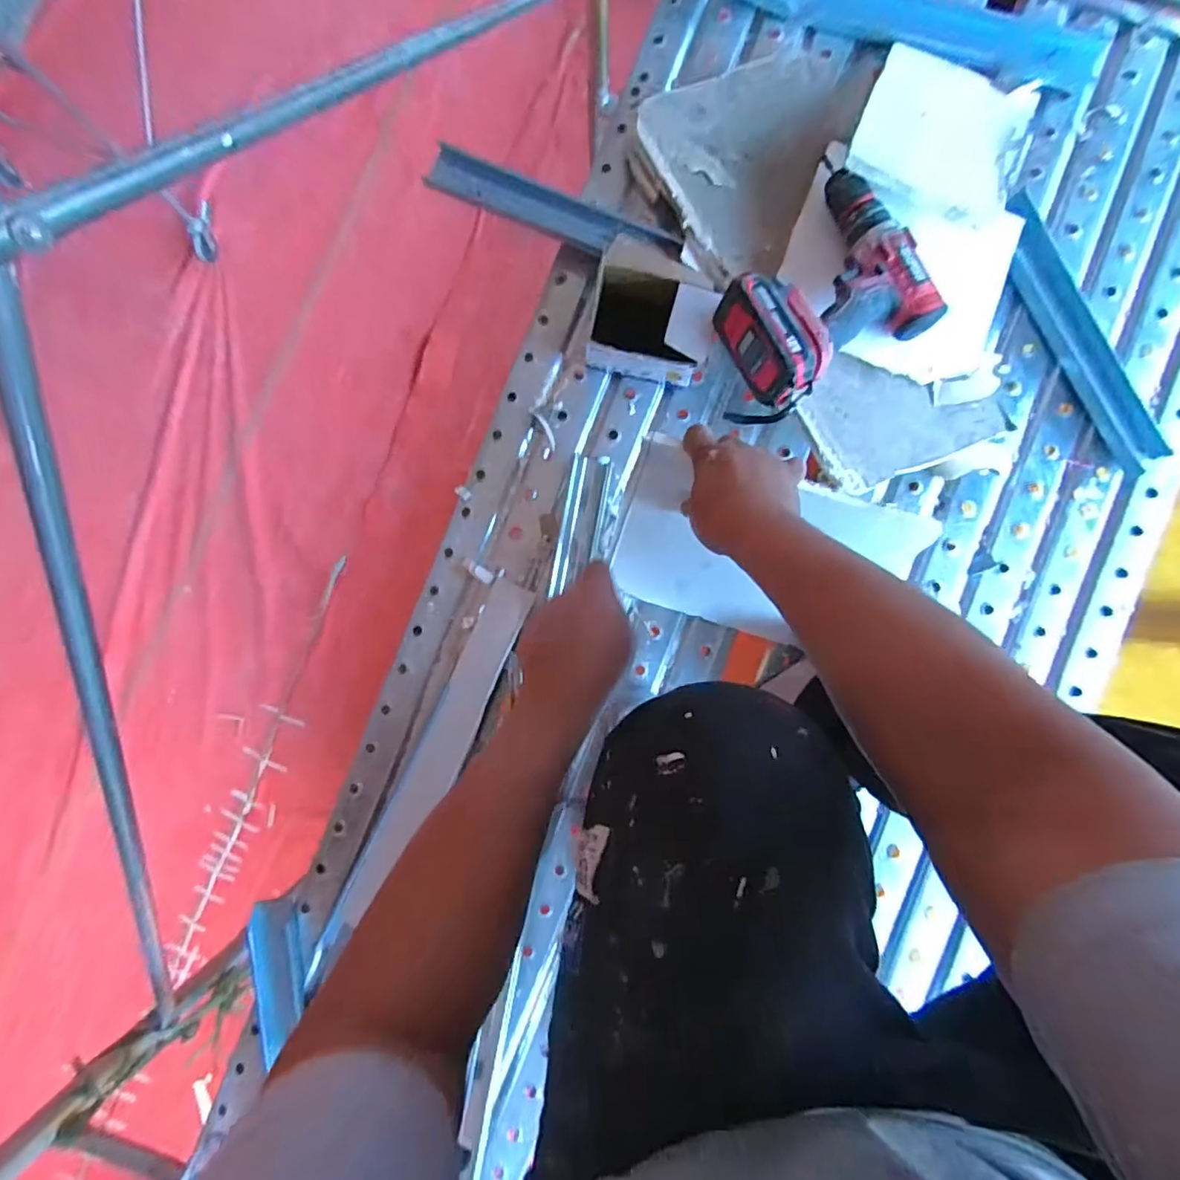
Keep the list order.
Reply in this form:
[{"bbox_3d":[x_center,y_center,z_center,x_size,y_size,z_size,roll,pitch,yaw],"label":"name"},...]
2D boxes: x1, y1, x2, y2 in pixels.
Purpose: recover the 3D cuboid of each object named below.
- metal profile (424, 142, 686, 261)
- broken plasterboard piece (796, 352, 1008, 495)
[{"bbox_3d":[-0.041,-0.444,0.671,0.303,0.029,0.060,23,88,0],"label":"metal profile"},{"bbox_3d":[0.346,-0.206,0.633,0.207,0.016,0.142,-23,88,0],"label":"broken plasterboard piece"}]

